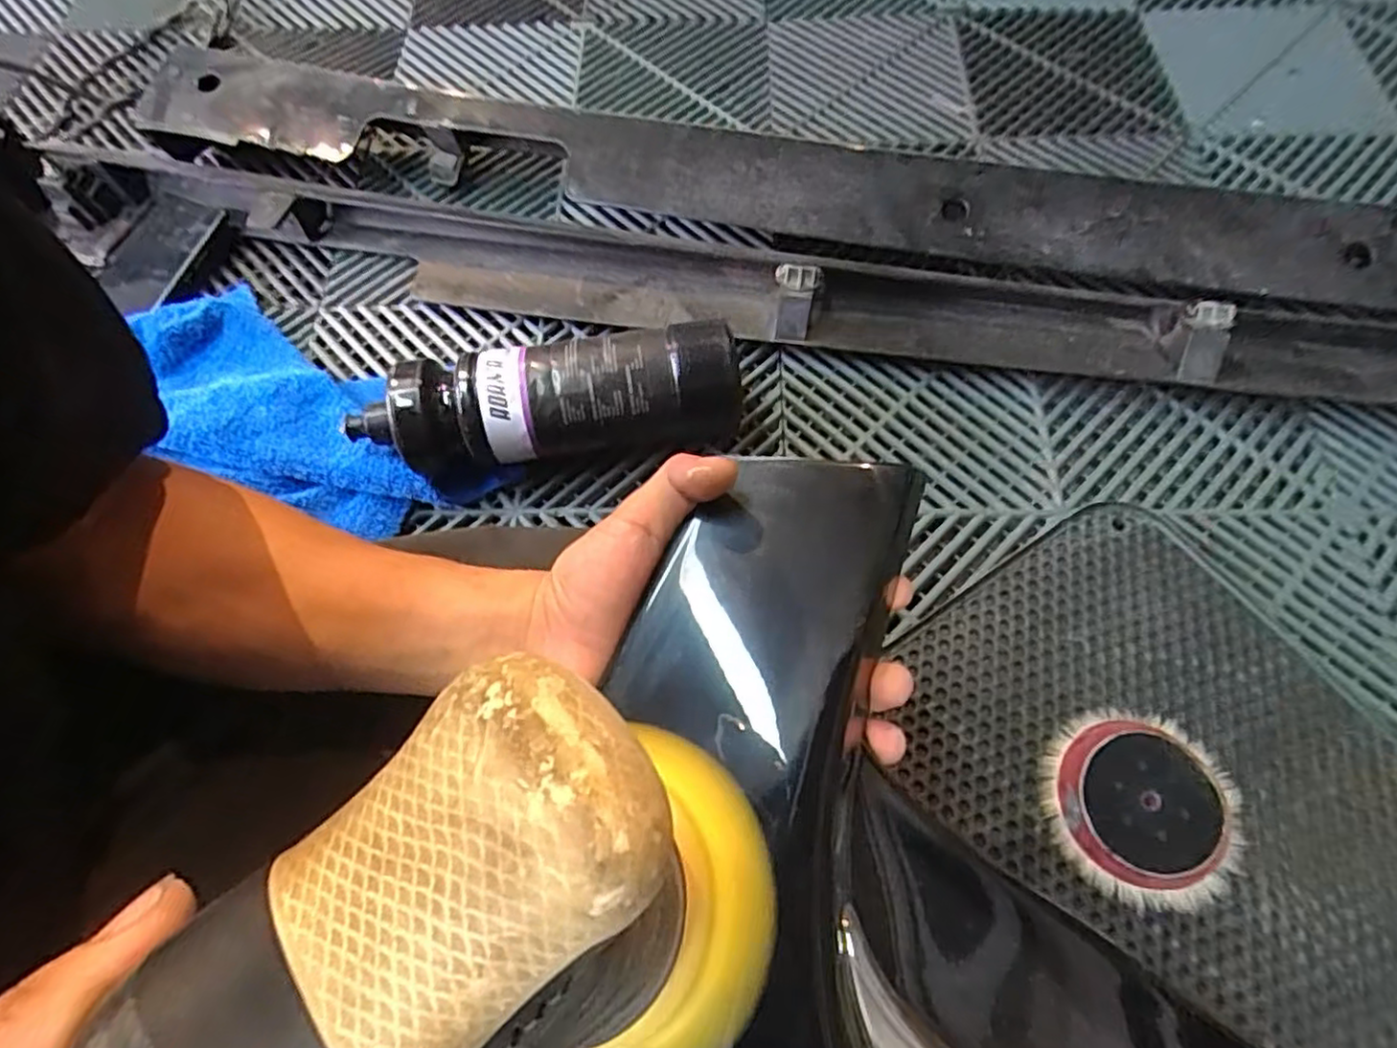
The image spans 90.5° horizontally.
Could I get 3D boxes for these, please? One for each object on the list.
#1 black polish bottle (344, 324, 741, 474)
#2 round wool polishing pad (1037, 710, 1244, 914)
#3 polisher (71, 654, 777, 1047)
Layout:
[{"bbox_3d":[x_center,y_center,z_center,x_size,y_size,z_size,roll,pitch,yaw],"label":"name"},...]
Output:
[{"bbox_3d":[-0.110,-0.085,0.504,0.278,0.080,0.080,-6,66,0],"label":"black polish bottle"},{"bbox_3d":[0.258,0.162,0.399,0.107,0.023,0.103,-10,66,-2],"label":"round wool polishing pad"},{"bbox_3d":[-0.040,0.112,0.173,0.128,0.128,0.096,-43,71,-15],"label":"polisher"}]

